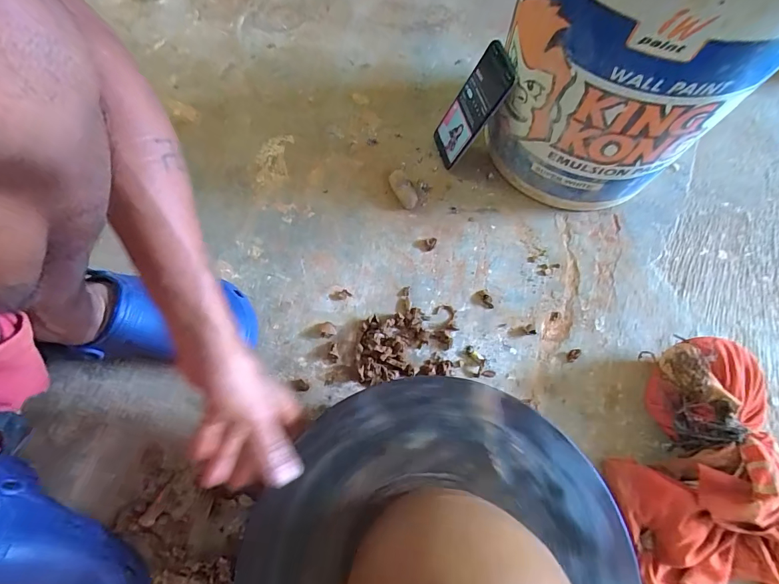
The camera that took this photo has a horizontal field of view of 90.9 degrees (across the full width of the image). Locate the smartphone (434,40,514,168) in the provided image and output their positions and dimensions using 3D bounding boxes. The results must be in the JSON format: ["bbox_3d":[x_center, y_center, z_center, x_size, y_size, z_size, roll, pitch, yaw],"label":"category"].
[{"bbox_3d":[0.111,-0.251,0.535,0.015,0.162,0.068,-13,69,-32],"label":"smartphone"}]

